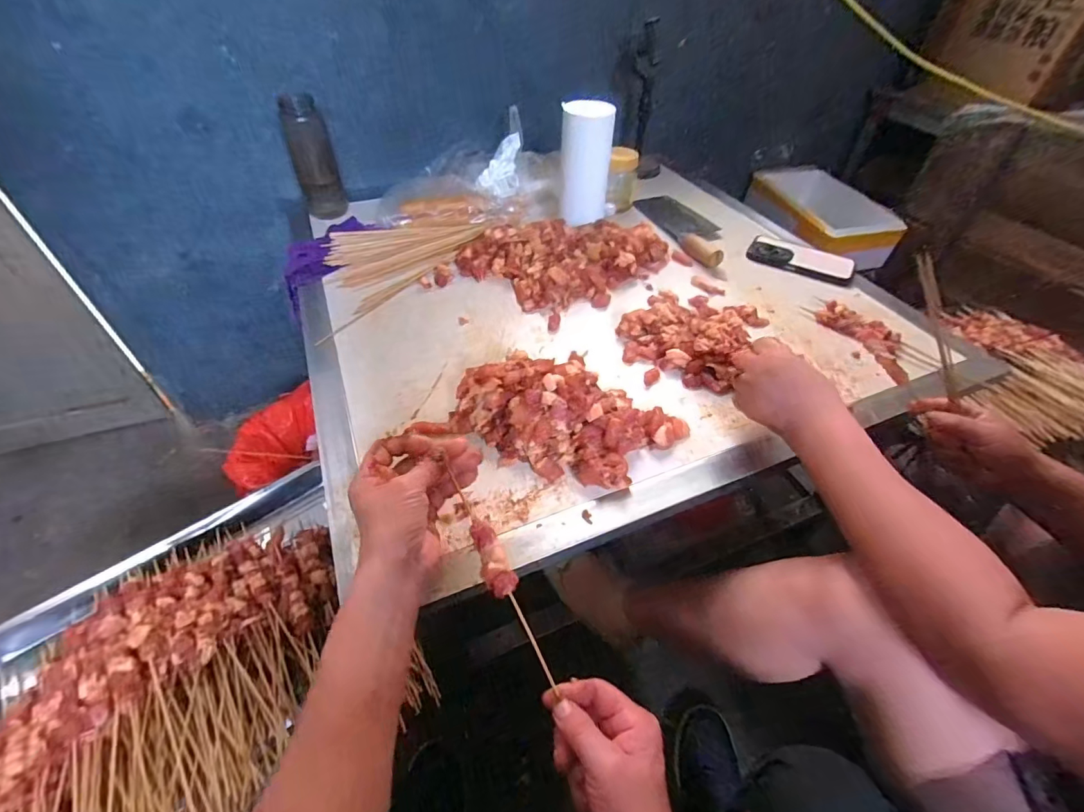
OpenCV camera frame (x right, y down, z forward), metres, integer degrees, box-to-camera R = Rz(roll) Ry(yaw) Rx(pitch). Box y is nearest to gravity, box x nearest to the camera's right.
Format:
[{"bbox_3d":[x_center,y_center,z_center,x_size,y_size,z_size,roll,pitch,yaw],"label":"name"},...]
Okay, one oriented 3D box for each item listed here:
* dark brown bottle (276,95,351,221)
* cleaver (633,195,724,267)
[{"bbox_3d":[-0.407,-0.446,0.831,0.068,0.182,0.079,-16,49,-16],"label":"dark brown bottle"},{"bbox_3d":[0.271,-0.336,0.863,0.089,0.029,0.283,-12,48,-13],"label":"cleaver"}]

